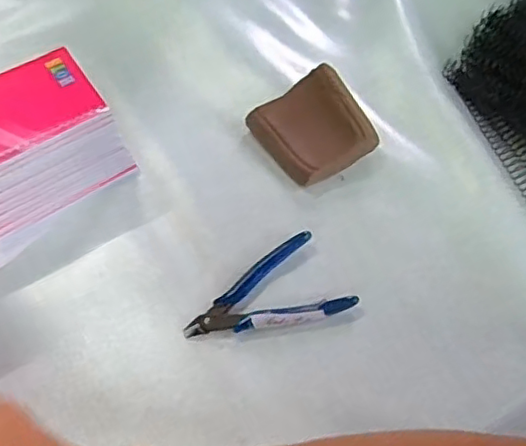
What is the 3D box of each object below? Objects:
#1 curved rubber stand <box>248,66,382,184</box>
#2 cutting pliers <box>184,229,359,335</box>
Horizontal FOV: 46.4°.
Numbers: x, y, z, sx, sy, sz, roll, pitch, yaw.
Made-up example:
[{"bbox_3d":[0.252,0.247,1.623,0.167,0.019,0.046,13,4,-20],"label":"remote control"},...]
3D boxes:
[{"bbox_3d":[0.046,-0.081,0.522,0.085,0.028,0.090,-31,63,-15],"label":"curved rubber stand"},{"bbox_3d":[0.000,0.057,0.454,0.118,0.013,0.068,-26,61,-13],"label":"cutting pliers"}]

